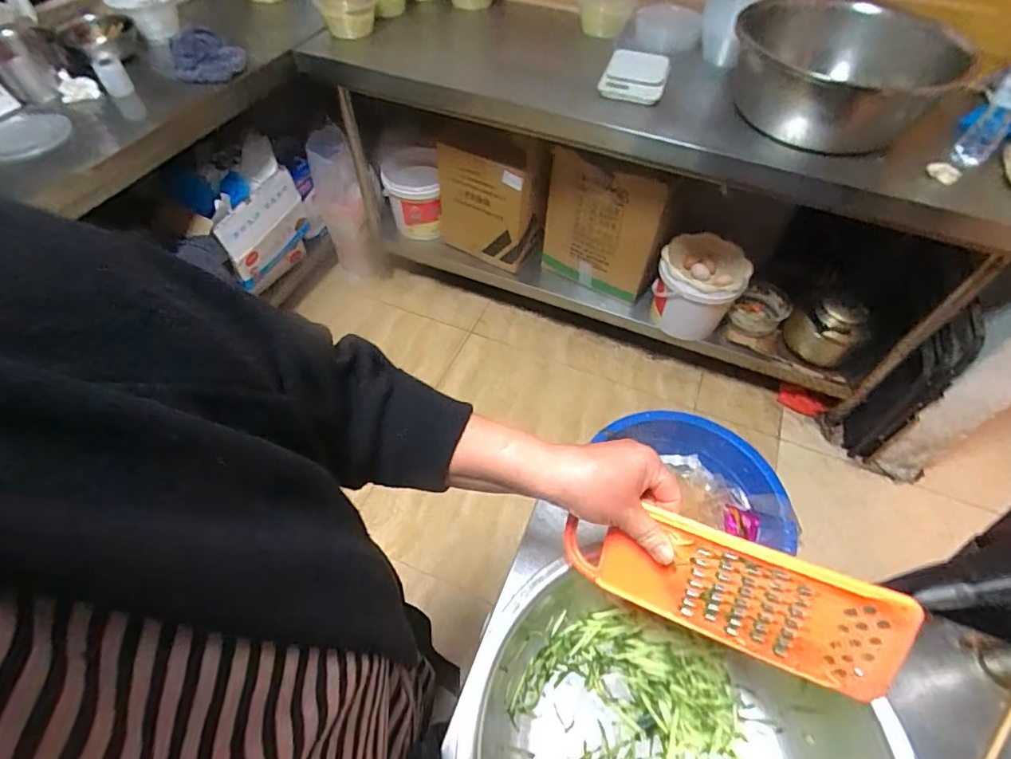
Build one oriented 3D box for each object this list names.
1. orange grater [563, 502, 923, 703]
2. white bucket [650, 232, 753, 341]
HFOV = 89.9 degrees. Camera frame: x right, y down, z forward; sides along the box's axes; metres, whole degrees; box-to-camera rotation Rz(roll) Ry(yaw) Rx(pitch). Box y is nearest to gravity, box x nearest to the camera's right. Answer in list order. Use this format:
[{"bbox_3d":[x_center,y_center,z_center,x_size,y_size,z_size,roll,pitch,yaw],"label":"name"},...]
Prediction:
[{"bbox_3d":[0.159,0.153,0.382,0.235,0.088,0.018,15,19,22],"label":"orange grater"},{"bbox_3d":[0.570,-0.273,1.527,0.244,0.245,0.191,23,57,14],"label":"white bucket"}]

